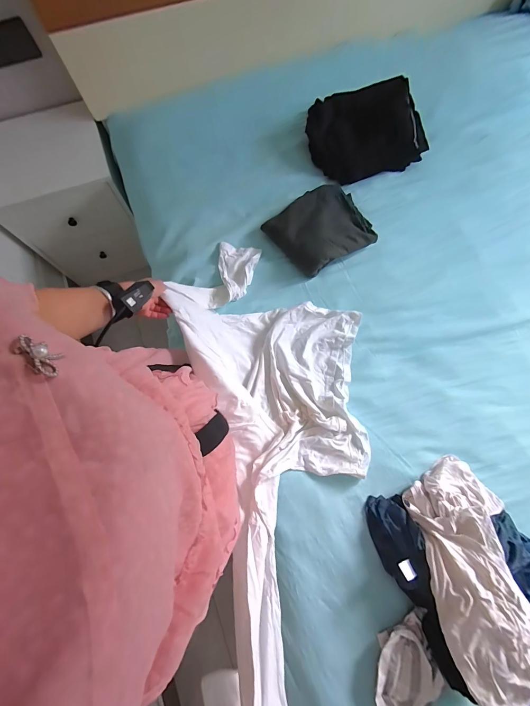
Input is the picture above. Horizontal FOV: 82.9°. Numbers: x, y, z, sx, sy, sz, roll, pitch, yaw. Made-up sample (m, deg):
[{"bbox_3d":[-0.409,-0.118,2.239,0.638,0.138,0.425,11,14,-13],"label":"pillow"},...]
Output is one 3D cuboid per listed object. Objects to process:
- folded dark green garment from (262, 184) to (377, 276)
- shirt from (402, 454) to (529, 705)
[{"bbox_3d":[0.160,-0.347,0.841,0.263,0.071,0.220,-37,77,-9],"label":"folded dark green garment"},{"bbox_3d":[0.405,0.423,0.584,0.180,0.079,0.418,0,62,0],"label":"shirt"}]

